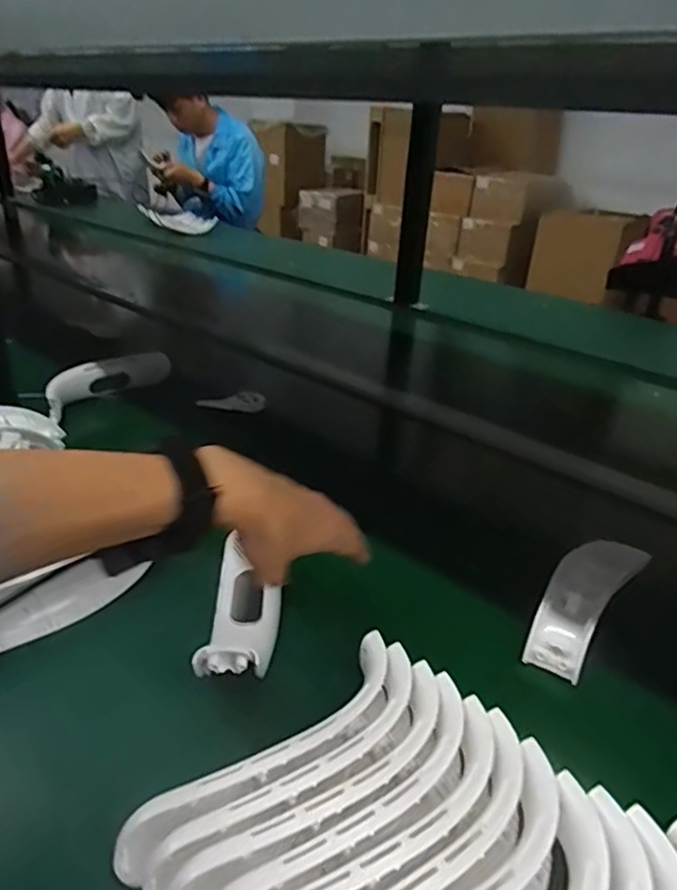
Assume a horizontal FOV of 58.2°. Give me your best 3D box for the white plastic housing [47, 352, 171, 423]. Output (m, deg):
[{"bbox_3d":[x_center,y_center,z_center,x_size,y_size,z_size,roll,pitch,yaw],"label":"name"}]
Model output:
[{"bbox_3d":[-0.325,-0.091,0.855,0.042,0.048,0.179,25,36,33],"label":"white plastic housing"}]

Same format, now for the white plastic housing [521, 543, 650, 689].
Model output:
[{"bbox_3d":[0.213,0.127,0.521,0.052,0.037,0.168,25,35,33],"label":"white plastic housing"}]

